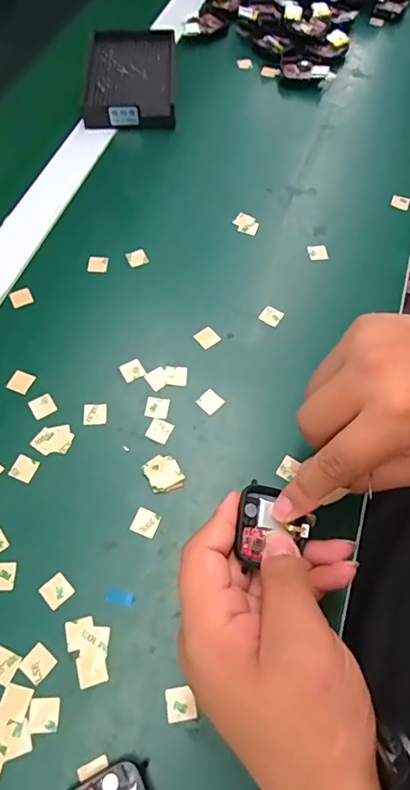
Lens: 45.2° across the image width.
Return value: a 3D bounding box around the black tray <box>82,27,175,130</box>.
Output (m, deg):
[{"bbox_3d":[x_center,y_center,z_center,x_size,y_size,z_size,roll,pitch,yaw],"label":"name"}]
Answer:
[{"bbox_3d":[-0.076,-0.330,0.510,0.087,0.024,0.149,-1,62,-1],"label":"black tray"}]

